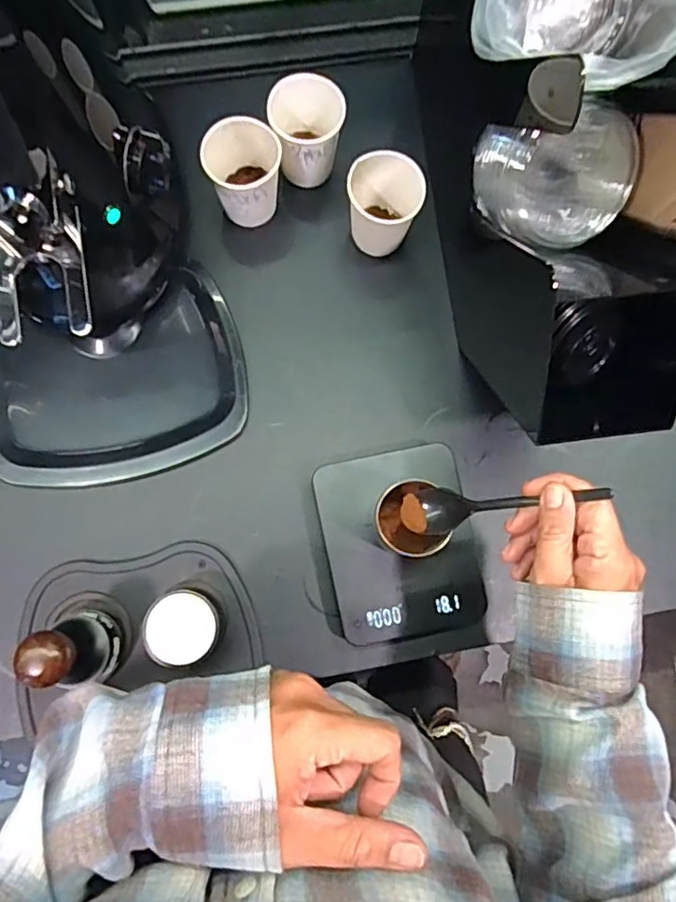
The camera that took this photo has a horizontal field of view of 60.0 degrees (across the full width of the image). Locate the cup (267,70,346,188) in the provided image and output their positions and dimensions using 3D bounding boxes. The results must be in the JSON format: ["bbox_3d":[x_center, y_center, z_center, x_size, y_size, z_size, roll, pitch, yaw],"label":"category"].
[{"bbox_3d":[-0.028,-0.299,0.557,0.066,0.078,0.069,0,81,-3],"label":"cup"}]

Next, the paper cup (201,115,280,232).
[{"bbox_3d":[-0.085,-0.253,0.545,0.065,0.083,0.063,0,81,-3],"label":"paper cup"}]

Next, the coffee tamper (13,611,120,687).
[{"bbox_3d":[-0.209,0.156,0.461,0.048,0.097,0.046,0,81,-3],"label":"coffee tamper"}]

